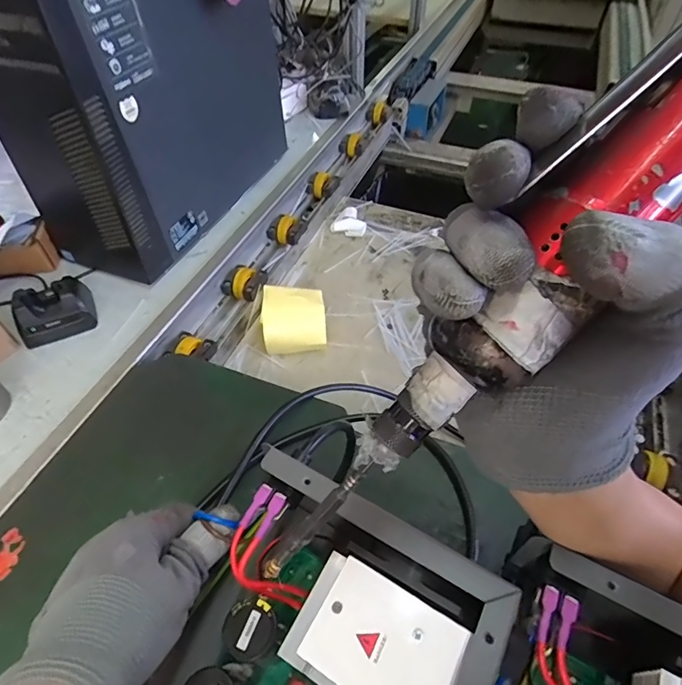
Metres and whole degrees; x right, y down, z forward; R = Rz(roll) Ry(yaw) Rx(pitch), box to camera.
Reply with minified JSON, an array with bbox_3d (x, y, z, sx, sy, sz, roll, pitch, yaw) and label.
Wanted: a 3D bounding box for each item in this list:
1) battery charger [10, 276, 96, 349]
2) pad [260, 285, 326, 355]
[{"bbox_3d":[-0.360,-0.044,0.563,0.085,0.043,0.076,-19,52,-16],"label":"battery charger"},{"bbox_3d":[-0.067,-0.028,0.643,0.086,0.057,0.094,-6,50,-6],"label":"pad"}]

